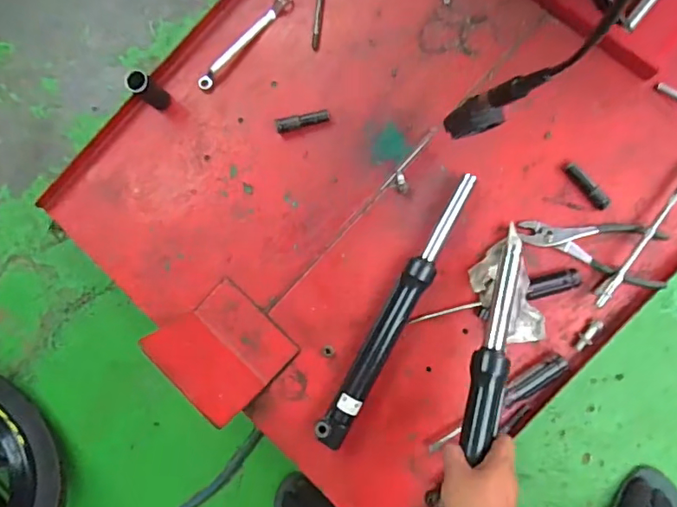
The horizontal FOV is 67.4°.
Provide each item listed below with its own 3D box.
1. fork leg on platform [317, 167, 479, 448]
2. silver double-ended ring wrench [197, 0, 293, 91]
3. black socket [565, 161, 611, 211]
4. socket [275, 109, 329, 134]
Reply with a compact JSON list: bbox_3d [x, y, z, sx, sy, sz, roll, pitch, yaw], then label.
[{"bbox_3d":[0.082,0.081,0.702,0.041,0.035,0.406,29,90,8],"label":"fork leg on platform"},{"bbox_3d":[-0.142,-0.321,0.764,0.025,0.015,0.192,43,92,7],"label":"silver double-ended ring wrench"},{"bbox_3d":[0.341,-0.093,0.695,0.017,0.018,0.077,-38,83,3],"label":"black socket"},{"bbox_3d":[-0.052,-0.193,0.740,0.078,0.019,0.019,-12,85,6],"label":"socket"}]

